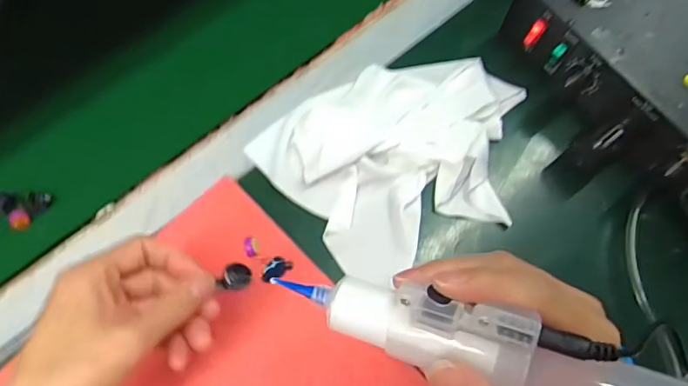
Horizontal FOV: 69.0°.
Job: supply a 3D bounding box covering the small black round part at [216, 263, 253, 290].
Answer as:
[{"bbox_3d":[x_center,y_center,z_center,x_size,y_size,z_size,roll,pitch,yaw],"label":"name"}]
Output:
[{"bbox_3d":[-0.060,0.047,0.279,0.014,0.009,0.017,22,72,9],"label":"small black round part"}]

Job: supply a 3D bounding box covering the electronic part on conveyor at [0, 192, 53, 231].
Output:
[{"bbox_3d":[-0.230,0.013,0.344,0.053,0.009,0.026,-16,70,-18],"label":"electronic part on conveyor"}]

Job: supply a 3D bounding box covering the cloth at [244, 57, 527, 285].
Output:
[{"bbox_3d":[0.045,-0.032,0.354,0.185,0.026,0.139,-29,72,-9],"label":"cloth"}]

